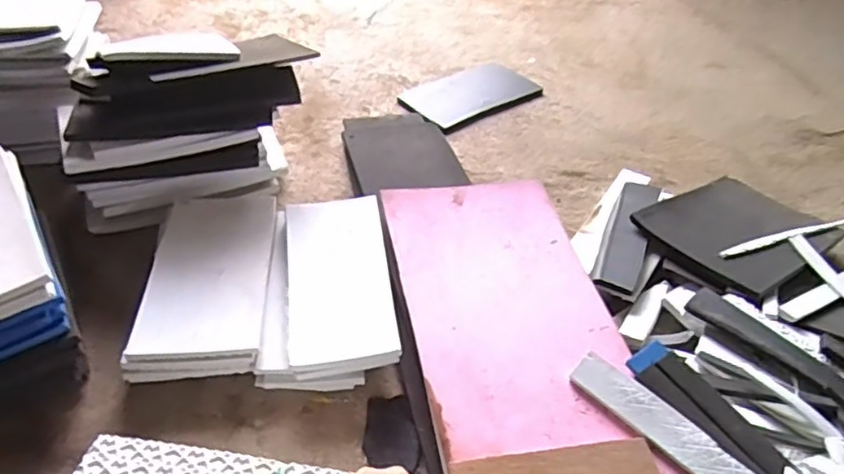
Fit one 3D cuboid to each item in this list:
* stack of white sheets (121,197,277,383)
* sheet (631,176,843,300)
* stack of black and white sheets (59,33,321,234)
[{"bbox_3d":[-0.292,0.057,0.873,0.159,0.040,0.304,-1,42,-6],"label":"stack of white sheets"},{"bbox_3d":[0.506,-0.016,1.000,0.281,0.018,0.212,-22,49,-29],"label":"sheet"},{"bbox_3d":[-0.363,-0.171,0.976,0.366,0.231,0.189,-7,43,-12],"label":"stack of black and white sheets"}]

